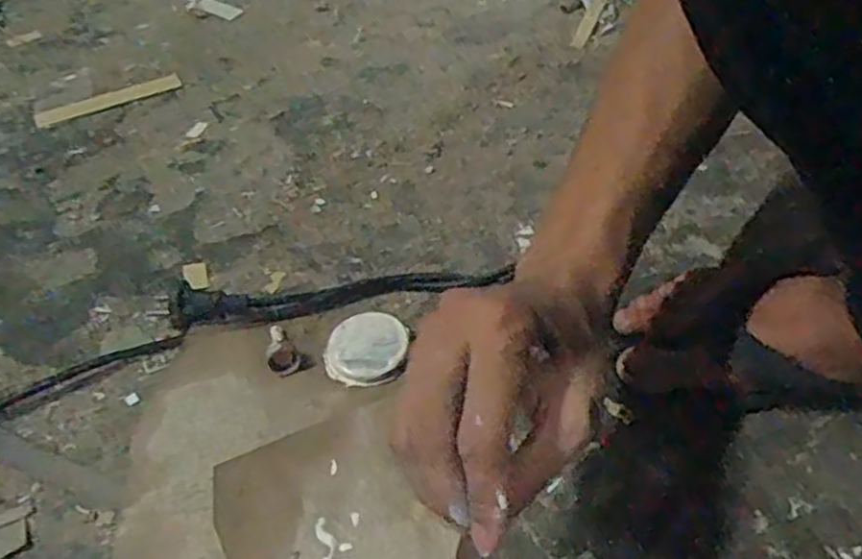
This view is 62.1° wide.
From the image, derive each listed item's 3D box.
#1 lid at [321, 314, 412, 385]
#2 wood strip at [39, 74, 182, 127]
[{"bbox_3d":[-0.045,0.046,0.492,0.054,0.008,0.057,0,48,0],"label":"lid"},{"bbox_3d":[-0.311,-0.175,0.694,0.136,0.004,0.026,-24,52,-20],"label":"wood strip"}]

